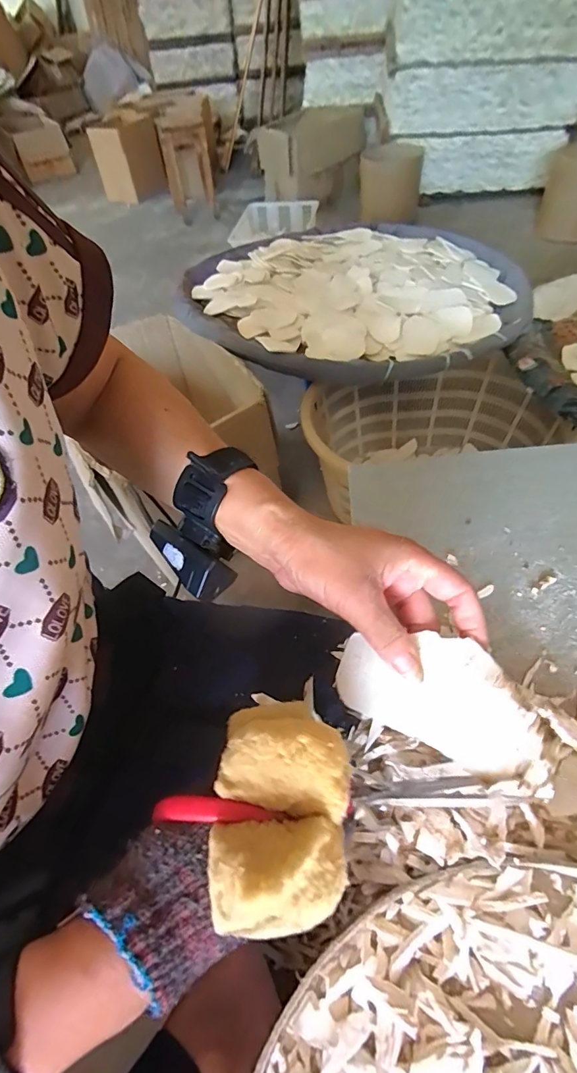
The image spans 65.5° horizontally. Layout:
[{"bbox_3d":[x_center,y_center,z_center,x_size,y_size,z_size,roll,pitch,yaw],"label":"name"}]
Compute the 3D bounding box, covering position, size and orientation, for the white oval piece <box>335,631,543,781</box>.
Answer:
[{"bbox_3d":[0.082,0.086,0.252,0.106,0.022,0.058,25,59,23],"label":"white oval piece"}]

